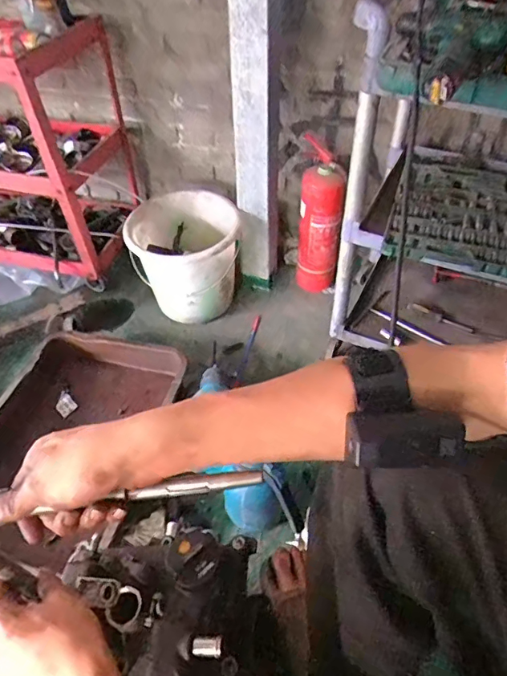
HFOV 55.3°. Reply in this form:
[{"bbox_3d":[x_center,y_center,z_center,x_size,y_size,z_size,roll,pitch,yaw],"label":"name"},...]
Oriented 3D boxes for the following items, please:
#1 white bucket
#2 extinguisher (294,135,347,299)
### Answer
[{"bbox_3d":[-0.212,-0.260,1.615,0.326,0.338,0.326,0,46,0],"label":"white bucket"},{"bbox_3d":[0.233,-0.399,1.704,0.143,0.526,0.183,2,47,2],"label":"extinguisher"}]

